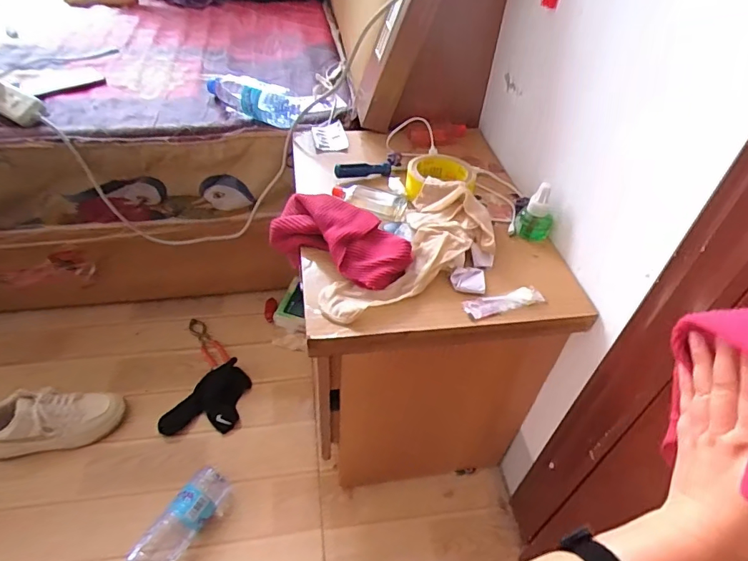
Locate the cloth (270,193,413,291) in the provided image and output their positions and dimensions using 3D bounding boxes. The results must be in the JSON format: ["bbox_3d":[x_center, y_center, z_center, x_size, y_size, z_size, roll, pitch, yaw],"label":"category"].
[{"bbox_3d":[-0.038,-0.048,0.601,0.185,0.064,0.097,32,51,25],"label":"cloth"}]

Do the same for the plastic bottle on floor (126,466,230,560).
[{"bbox_3d":[-0.324,0.399,0.748,0.070,0.057,0.219,27,49,21],"label":"plastic bottle on floor"}]

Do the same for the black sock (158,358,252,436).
[{"bbox_3d":[-0.325,0.250,0.944,0.118,0.030,0.182,33,52,26],"label":"black sock"}]

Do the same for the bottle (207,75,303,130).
[{"bbox_3d":[-0.214,-0.324,0.825,0.209,0.055,0.073,32,51,25],"label":"bottle"}]

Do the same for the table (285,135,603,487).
[{"bbox_3d":[0.061,0.058,0.827,0.332,0.481,0.429,-4,46,-8],"label":"table"}]

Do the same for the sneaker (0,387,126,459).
[{"bbox_3d":[-0.607,0.256,0.883,0.248,0.102,0.099,-8,46,-12],"label":"sneaker"}]

